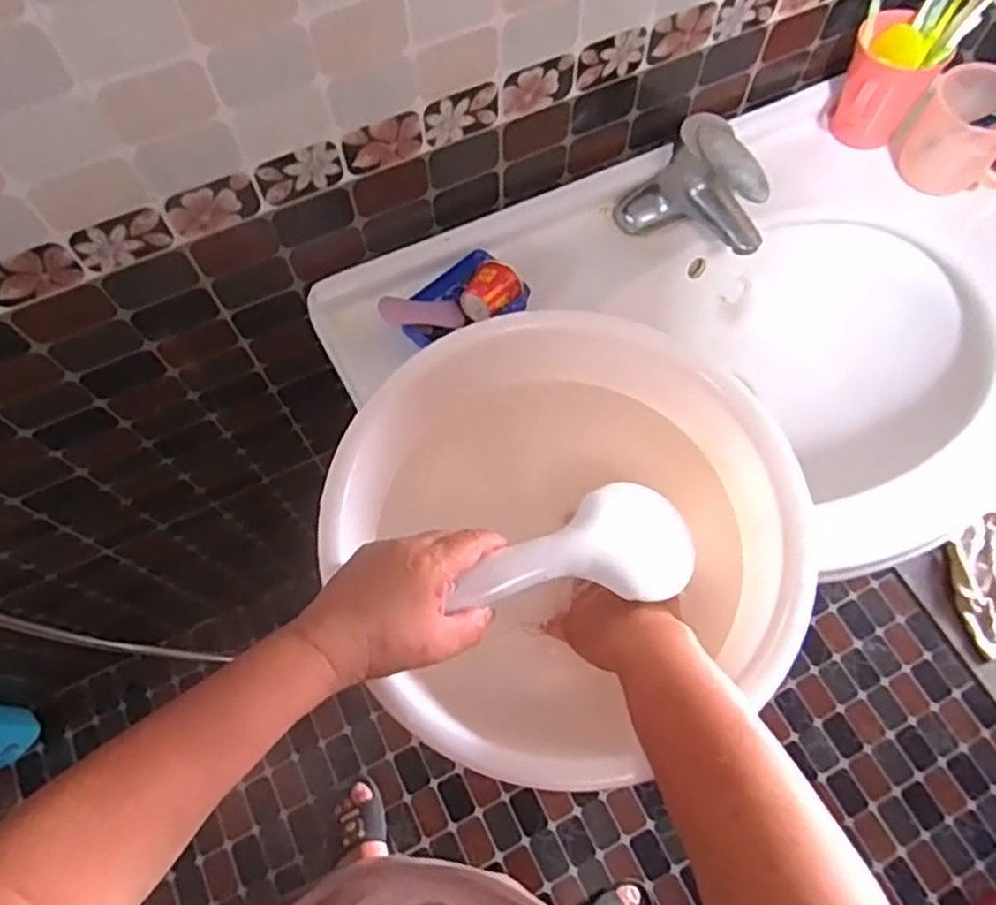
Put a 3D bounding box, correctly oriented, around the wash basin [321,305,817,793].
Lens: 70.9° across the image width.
[{"bbox_3d":[0.041,0.074,0.521,0.326,0.121,0.296,19,68,8],"label":"wash basin"}]

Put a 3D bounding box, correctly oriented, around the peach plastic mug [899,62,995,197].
[{"bbox_3d":[0.485,-0.327,0.721,0.105,0.106,0.071,30,70,12],"label":"peach plastic mug"}]

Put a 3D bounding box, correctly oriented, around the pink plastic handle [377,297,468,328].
[{"bbox_3d":[-0.073,-0.134,0.670,0.080,0.017,0.023,4,66,-12],"label":"pink plastic handle"}]

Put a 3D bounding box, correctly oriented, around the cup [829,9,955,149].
[{"bbox_3d":[0.408,-0.389,0.744,0.087,0.105,0.117,30,70,12],"label":"cup"}]

